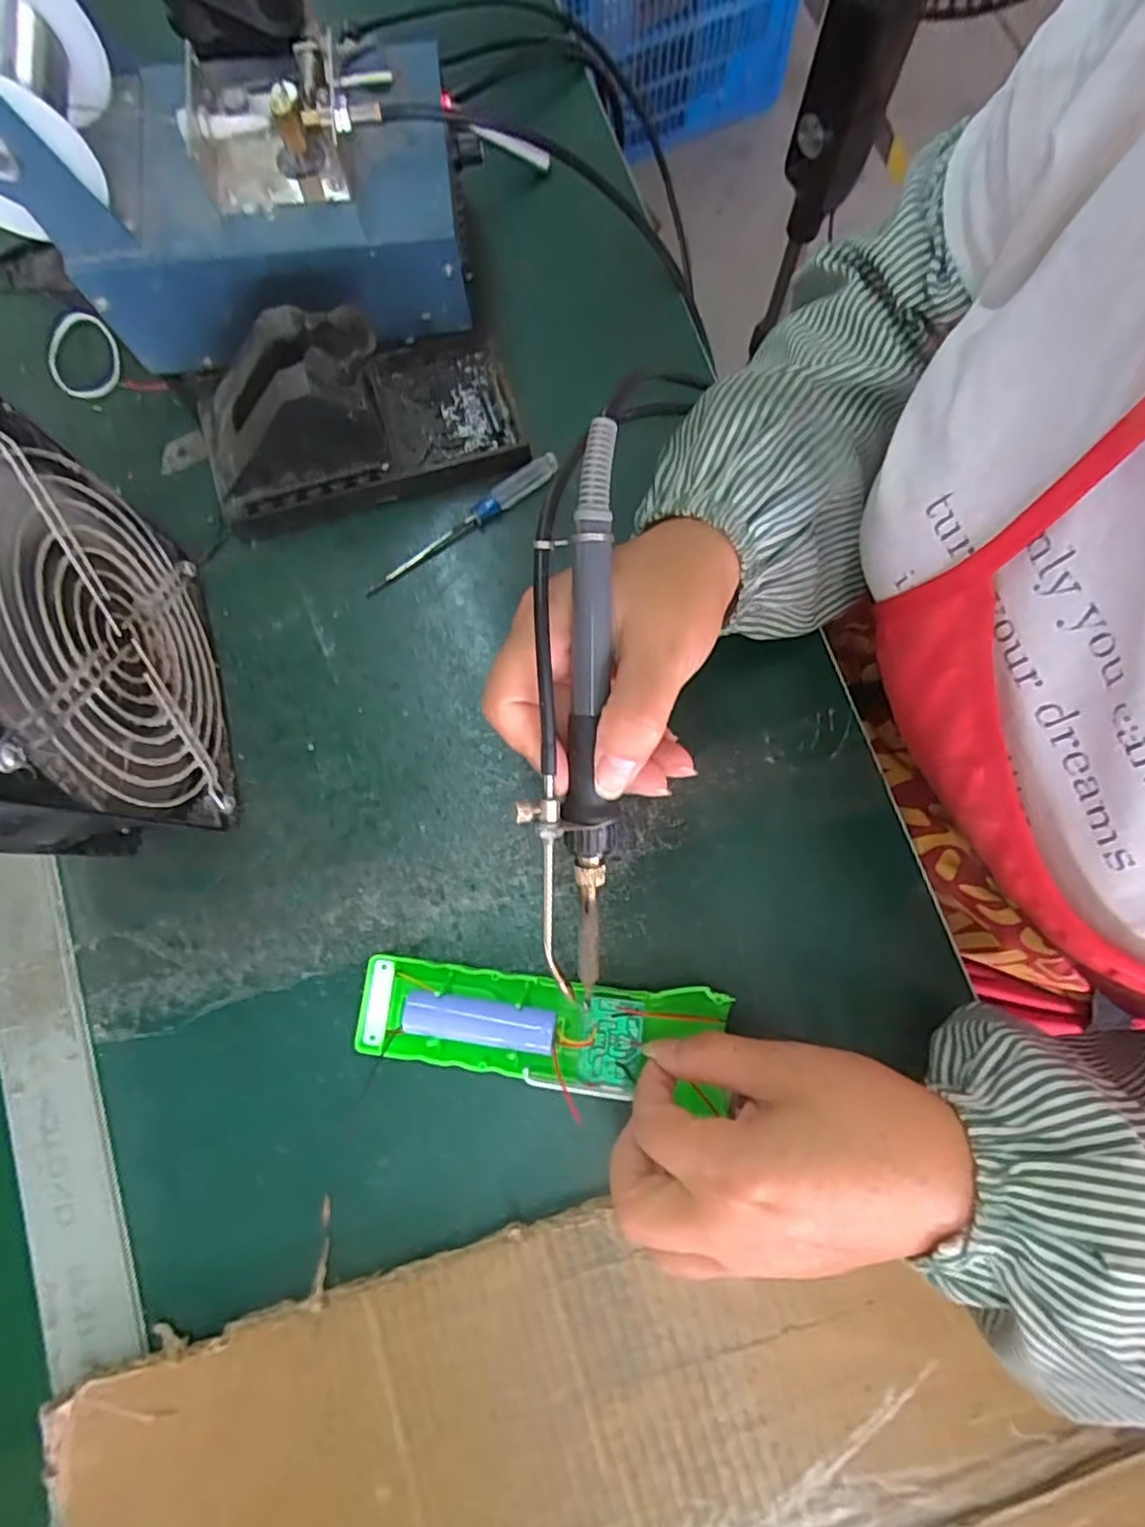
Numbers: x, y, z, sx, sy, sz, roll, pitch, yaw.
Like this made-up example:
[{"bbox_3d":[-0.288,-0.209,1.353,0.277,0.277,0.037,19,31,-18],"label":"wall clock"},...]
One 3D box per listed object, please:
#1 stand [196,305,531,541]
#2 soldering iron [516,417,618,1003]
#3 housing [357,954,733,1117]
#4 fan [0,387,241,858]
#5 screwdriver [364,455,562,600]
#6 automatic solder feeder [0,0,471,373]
[{"bbox_3d":[-0.111,-0.183,0.329,0.157,0.071,0.084,-15,79,-2],"label":"stand"},{"bbox_3d":[0.000,-0.011,0.238,0.029,0.027,0.197,1,102,1],"label":"soldering iron"},{"bbox_3d":[-0.016,0.113,0.287,0.157,0.019,0.044,2,79,7],"label":"housing"},{"bbox_3d":[-0.203,-0.043,0.264,0.060,0.151,0.163,-15,79,-2],"label":"fan"},{"bbox_3d":[-0.057,-0.125,0.347,0.119,0.015,0.008,-35,81,-6],"label":"screwdriver"},{"bbox_3d":[-0.155,-0.282,0.311,0.201,0.126,0.117,-3,79,0],"label":"automatic solder feeder"}]

